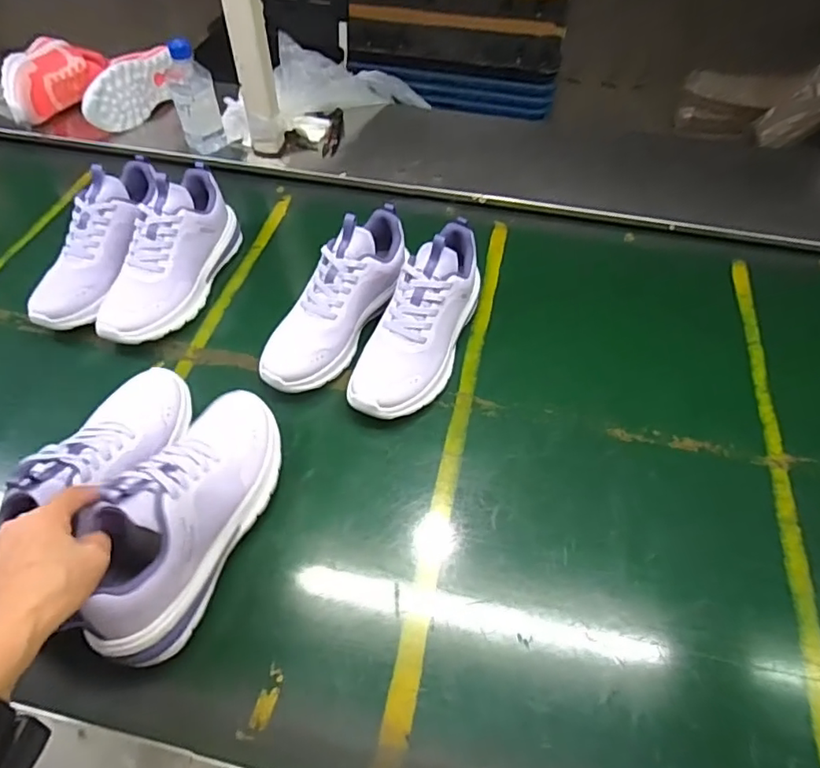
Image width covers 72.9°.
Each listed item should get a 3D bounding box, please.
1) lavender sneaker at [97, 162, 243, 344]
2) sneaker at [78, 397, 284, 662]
[{"bbox_3d":[-0.307,-0.168,0.728,0.088,0.130,0.258,17,68,8],"label":"lavender sneaker"},{"bbox_3d":[-0.195,0.102,0.504,0.091,0.117,0.255,15,47,7],"label":"sneaker"}]

